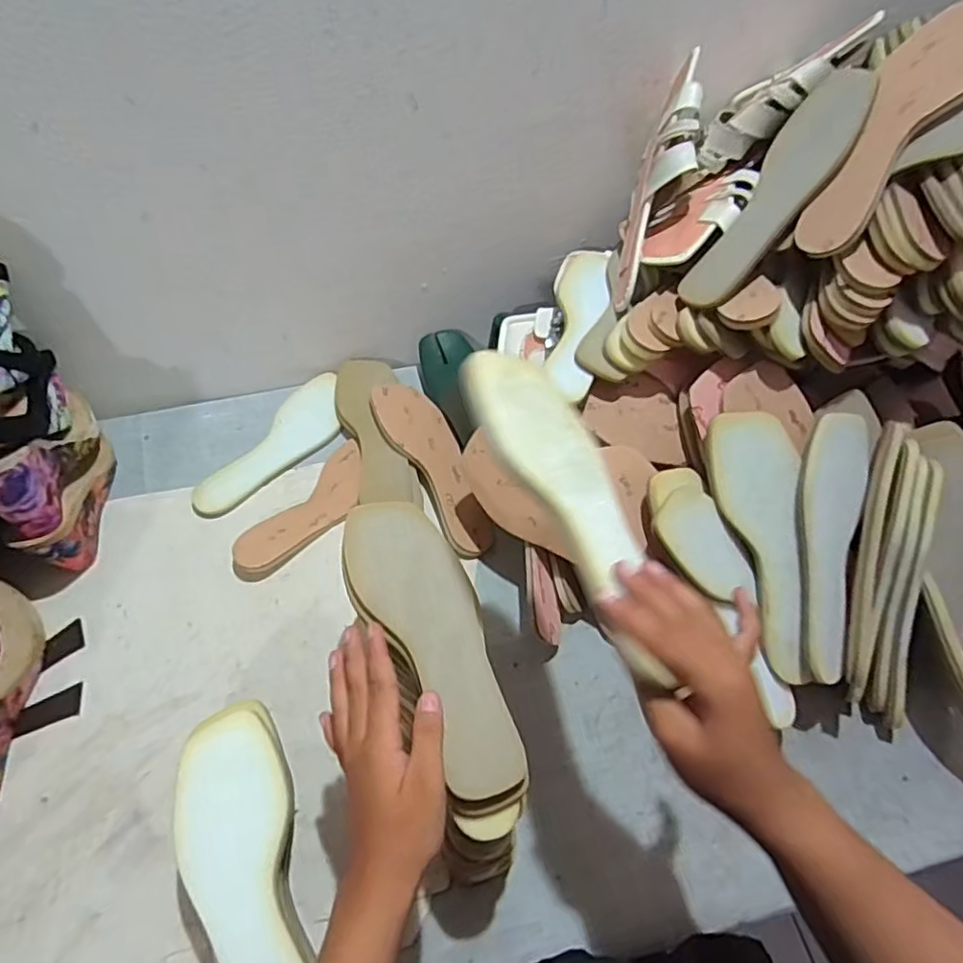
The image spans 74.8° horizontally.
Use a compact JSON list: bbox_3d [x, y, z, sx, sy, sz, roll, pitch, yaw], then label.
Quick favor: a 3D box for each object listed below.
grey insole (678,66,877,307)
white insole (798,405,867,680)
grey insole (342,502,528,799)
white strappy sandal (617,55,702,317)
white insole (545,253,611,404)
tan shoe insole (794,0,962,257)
[{"bbox_3d":[0.269,-0.262,0.569,0.235,0.006,0.083,-58,38,5],"label":"grey insole"},{"bbox_3d":[0.311,0.056,0.565,0.059,0.019,0.233,6,85,2],"label":"white insole"},{"bbox_3d":[-0.033,0.111,0.465,0.081,0.025,0.226,-21,60,-17],"label":"grey insole"},{"bbox_3d":[0.178,-0.295,0.637,0.055,0.240,0.092,20,18,12],"label":"white strappy sandal"},{"bbox_3d":[0.106,-0.176,0.681,0.057,0.025,0.235,8,56,5],"label":"white insole"},{"bbox_3d":[0.345,-0.301,0.527,0.236,0.018,0.085,-53,45,10],"label":"tan shoe insole"}]

